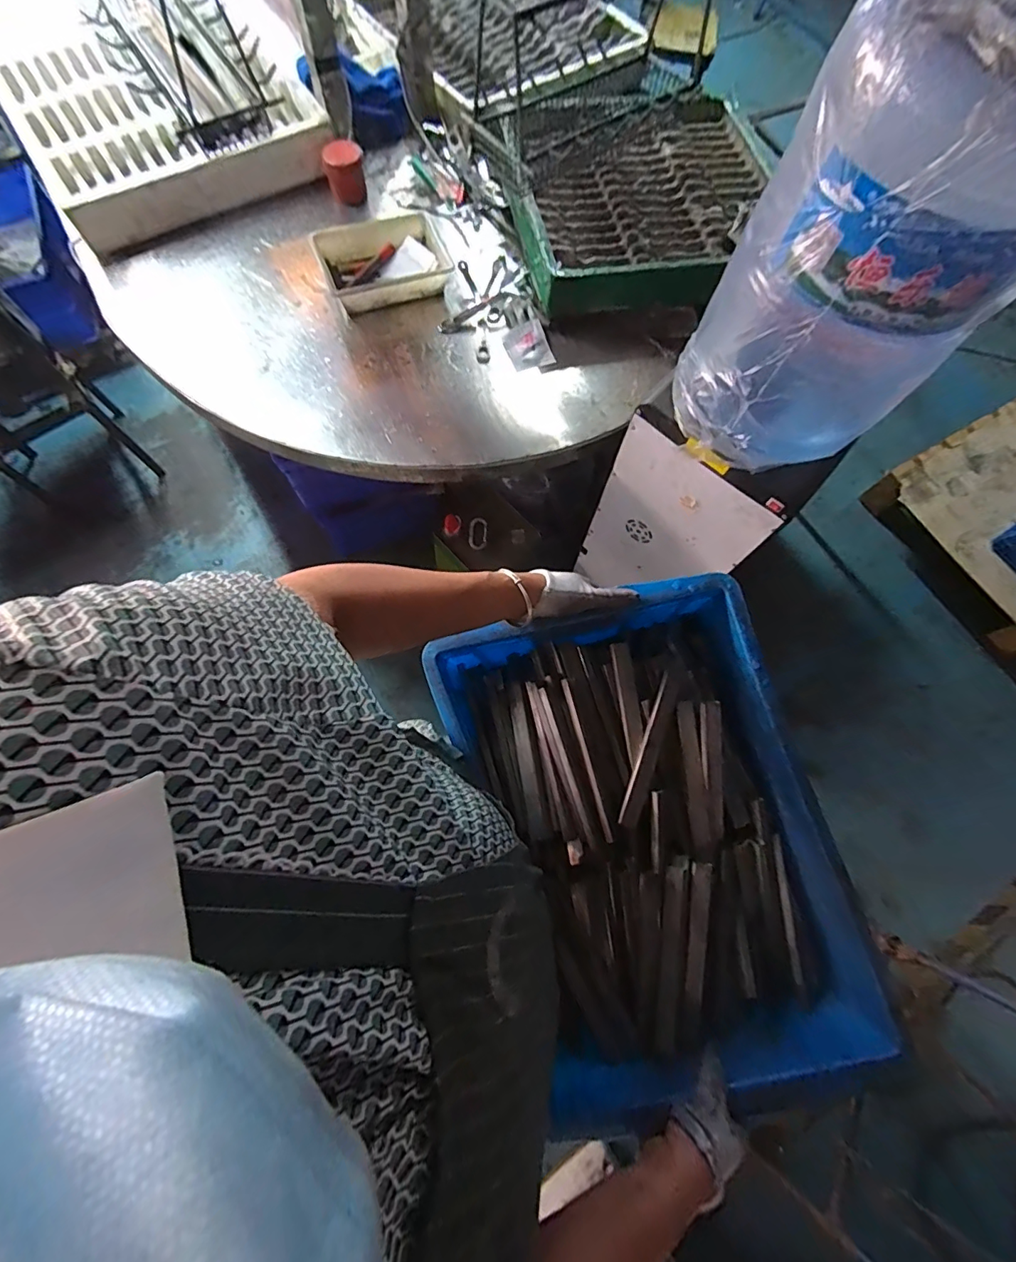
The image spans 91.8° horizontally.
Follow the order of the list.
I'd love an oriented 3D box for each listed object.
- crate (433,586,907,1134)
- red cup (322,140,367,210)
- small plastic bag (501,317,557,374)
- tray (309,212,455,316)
[{"bbox_3d":[0.138,0.200,0.516,0.325,0.142,0.481,-16,74,-7],"label":"crate"},{"bbox_3d":[-0.349,-0.987,1.061,0.083,0.085,0.070,-12,73,-6],"label":"red cup"},{"bbox_3d":[0.039,-0.552,0.950,0.082,0.021,0.088,-22,74,-9],"label":"small plastic bag"},{"bbox_3d":[-0.247,-0.743,0.991,0.253,0.056,0.173,-20,74,-8],"label":"tray"}]

